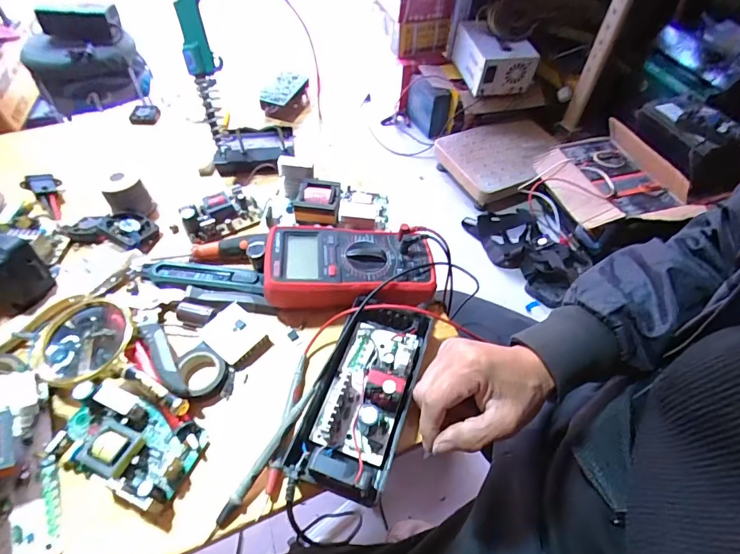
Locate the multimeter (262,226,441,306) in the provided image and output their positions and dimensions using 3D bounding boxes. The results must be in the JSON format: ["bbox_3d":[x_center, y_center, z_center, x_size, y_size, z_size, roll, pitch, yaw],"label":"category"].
[{"bbox_3d":[-0.018,-0.010,0.460,0.185,0.048,0.095,1,52,-2],"label":"multimeter"}]

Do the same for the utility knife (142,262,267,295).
[{"bbox_3d":[-0.190,-0.001,0.470,0.141,0.012,0.034,6,52,2],"label":"utility knife"}]

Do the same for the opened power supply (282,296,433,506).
[{"bbox_3d":[-0.003,0.098,0.377,0.080,0.048,0.187,17,54,11],"label":"opened power supply"}]

